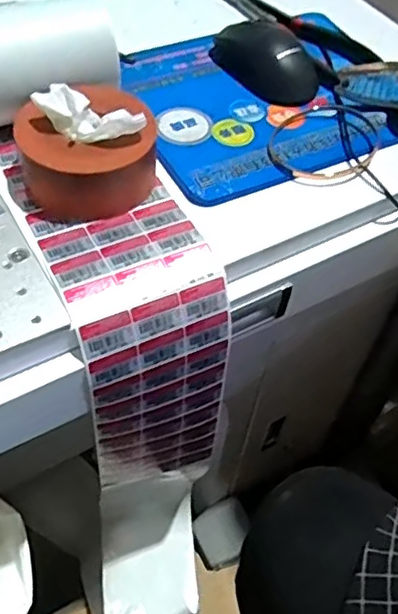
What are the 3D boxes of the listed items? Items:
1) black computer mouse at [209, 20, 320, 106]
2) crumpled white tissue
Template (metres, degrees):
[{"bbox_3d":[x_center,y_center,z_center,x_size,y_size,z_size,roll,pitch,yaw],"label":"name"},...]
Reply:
[{"bbox_3d":[0.065,-0.229,0.557,0.066,0.033,0.105,-29,62,-24],"label":"black computer mouse"},{"bbox_3d":[-0.075,-0.132,0.425,0.075,0.028,0.037,25,56,12],"label":"crumpled white tissue"}]

